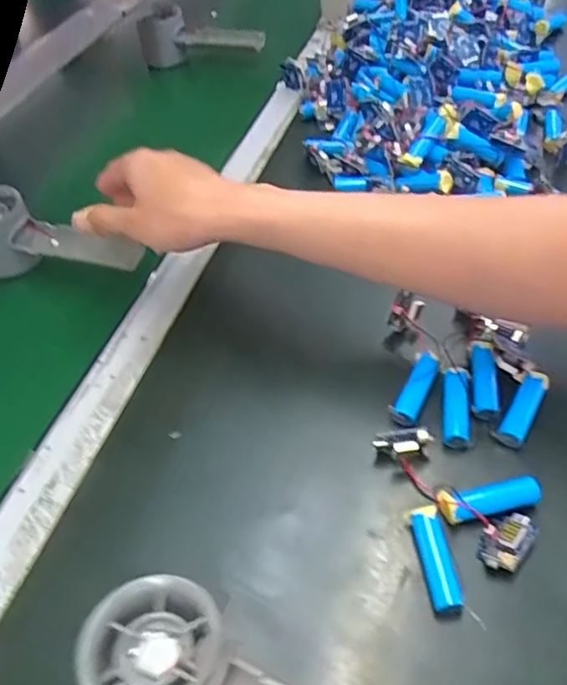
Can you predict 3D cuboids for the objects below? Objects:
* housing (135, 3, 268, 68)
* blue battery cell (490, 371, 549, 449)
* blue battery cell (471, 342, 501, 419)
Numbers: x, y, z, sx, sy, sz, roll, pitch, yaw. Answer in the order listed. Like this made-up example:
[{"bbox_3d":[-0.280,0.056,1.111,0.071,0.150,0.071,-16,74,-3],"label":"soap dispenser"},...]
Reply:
[{"bbox_3d":[-0.105,-0.364,0.713,0.165,0.053,0.047,17,54,19],"label":"housing"},{"bbox_3d":[0.145,0.040,0.355,0.017,0.013,0.050,29,58,27],"label":"blue battery cell"},{"bbox_3d":[0.125,0.023,0.369,0.016,0.011,0.051,2,50,8],"label":"blue battery cell"}]

